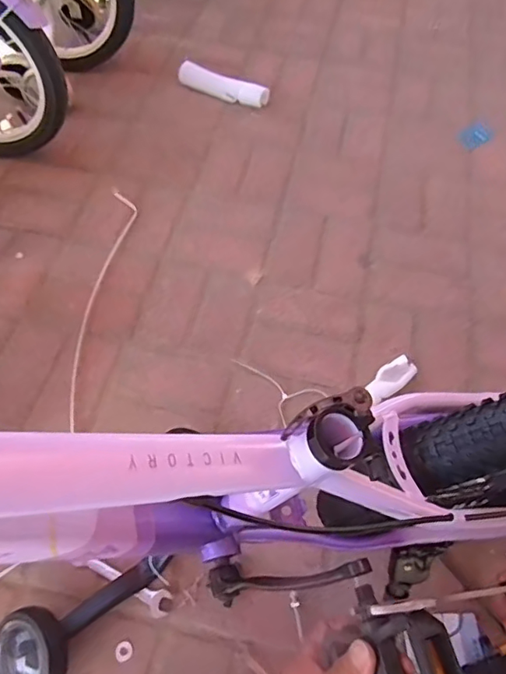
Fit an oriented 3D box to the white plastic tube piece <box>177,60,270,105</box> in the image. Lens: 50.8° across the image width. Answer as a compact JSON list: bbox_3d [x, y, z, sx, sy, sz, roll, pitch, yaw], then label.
[{"bbox_3d":[-0.078,-0.629,1.334,0.246,0.046,0.053,22,59,10],"label":"white plastic tube piece"}]

